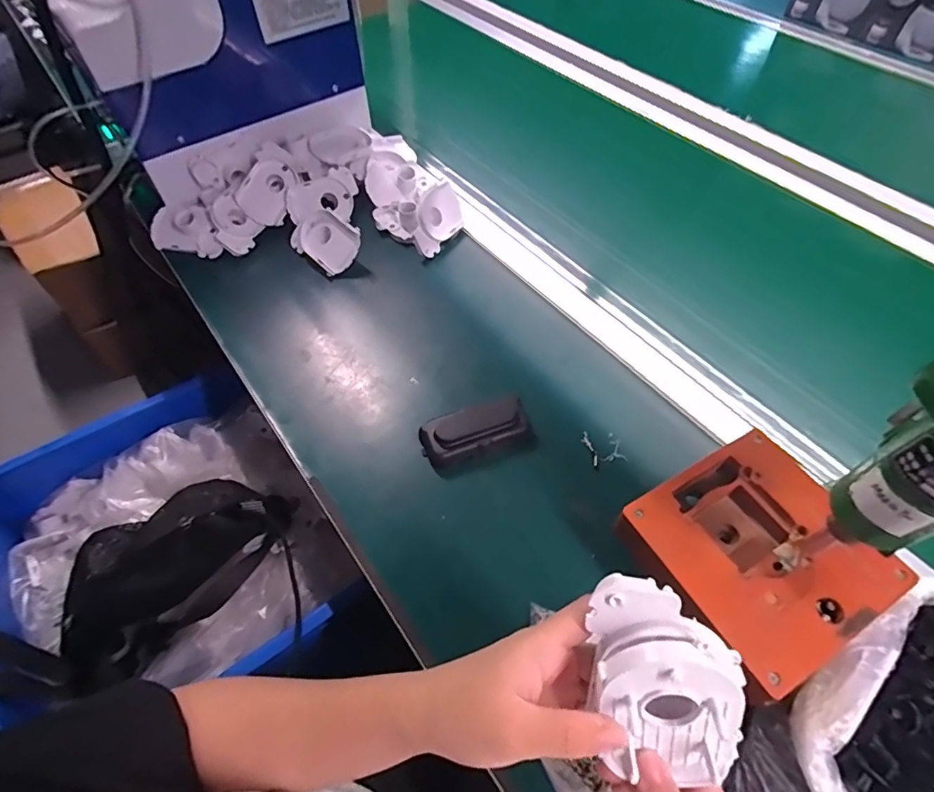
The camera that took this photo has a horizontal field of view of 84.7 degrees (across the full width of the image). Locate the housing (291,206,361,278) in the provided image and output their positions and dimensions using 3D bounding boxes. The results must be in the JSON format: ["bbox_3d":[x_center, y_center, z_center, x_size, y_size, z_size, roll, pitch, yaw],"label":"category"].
[{"bbox_3d":[-0.182,-0.203,0.670,0.092,0.025,0.068,31,102,13],"label":"housing"}]

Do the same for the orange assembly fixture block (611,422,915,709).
[{"bbox_3d":[0.222,0.122,0.397,0.154,0.038,0.154,-25,59,-16],"label":"orange assembly fixture block"}]

